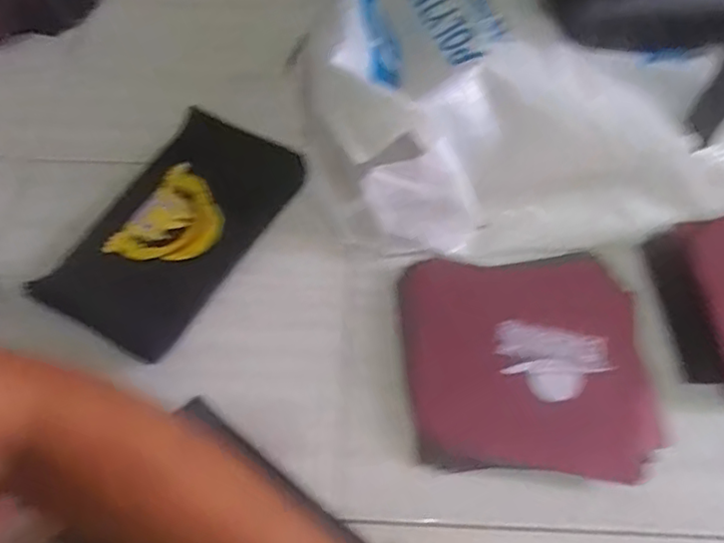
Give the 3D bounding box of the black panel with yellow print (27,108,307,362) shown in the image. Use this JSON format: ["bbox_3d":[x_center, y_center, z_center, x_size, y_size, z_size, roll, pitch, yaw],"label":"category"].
[{"bbox_3d":[-0.207,-0.054,0.709,0.169,0.037,0.298,27,62,14],"label":"black panel with yellow print"}]

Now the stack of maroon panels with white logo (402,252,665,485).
[{"bbox_3d":[0.162,0.088,0.627,0.226,0.028,0.226,0,60,-2],"label":"stack of maroon panels with white logo"}]

